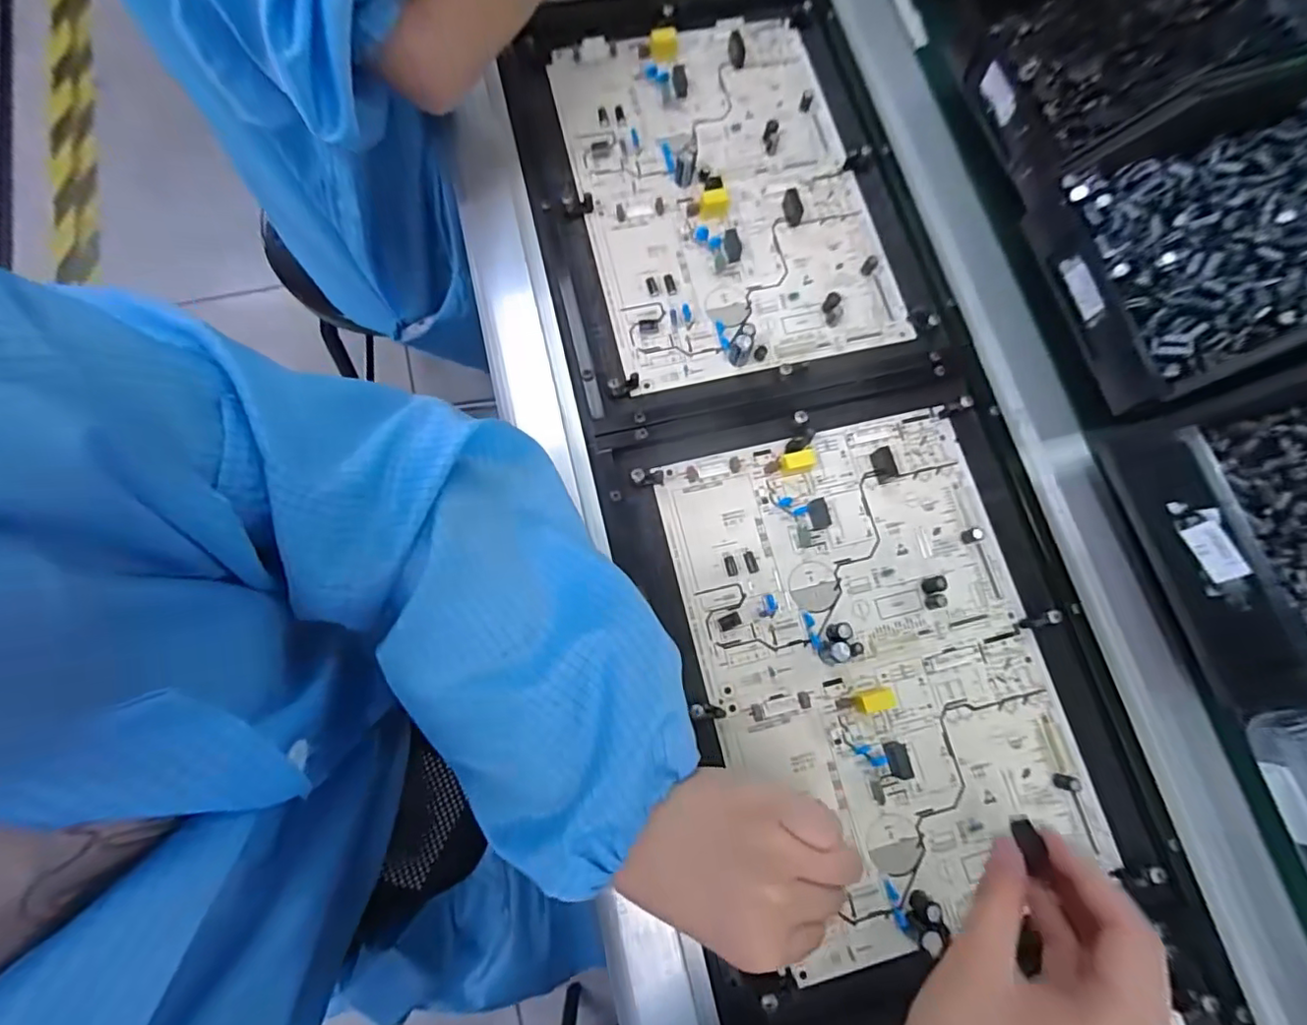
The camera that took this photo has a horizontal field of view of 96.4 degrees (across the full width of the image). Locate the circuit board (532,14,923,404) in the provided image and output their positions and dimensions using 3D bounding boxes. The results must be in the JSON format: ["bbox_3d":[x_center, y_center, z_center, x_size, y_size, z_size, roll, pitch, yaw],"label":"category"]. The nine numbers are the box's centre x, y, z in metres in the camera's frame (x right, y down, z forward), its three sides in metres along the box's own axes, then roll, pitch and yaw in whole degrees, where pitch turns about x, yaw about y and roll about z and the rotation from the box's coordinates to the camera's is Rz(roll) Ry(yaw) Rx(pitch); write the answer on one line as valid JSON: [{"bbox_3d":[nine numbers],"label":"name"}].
[{"bbox_3d":[0.049,-0.232,0.417,0.197,0.018,0.281,-13,77,-5],"label":"circuit board"}]

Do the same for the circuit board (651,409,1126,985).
[{"bbox_3d":[0.129,0.086,0.338,0.197,0.017,0.277,-13,77,-5],"label":"circuit board"}]

